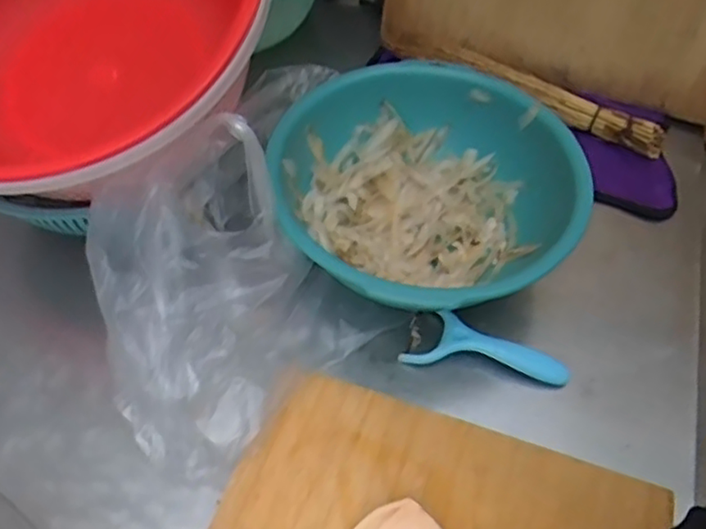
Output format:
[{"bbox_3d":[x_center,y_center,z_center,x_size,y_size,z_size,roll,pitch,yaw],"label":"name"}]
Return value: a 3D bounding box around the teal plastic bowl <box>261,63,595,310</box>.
[{"bbox_3d":[0.058,-0.060,0.614,0.262,0.107,0.268,0,53,0],"label":"teal plastic bowl"}]

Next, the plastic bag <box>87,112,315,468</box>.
[{"bbox_3d":[-0.118,0.028,0.524,0.161,0.164,0.235,-13,54,-10],"label":"plastic bag"}]

